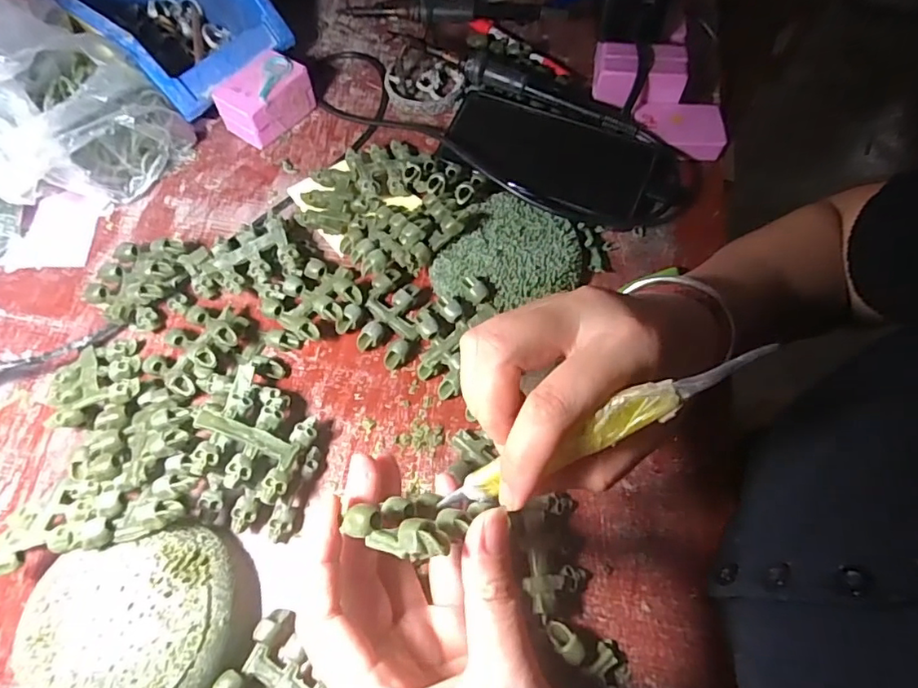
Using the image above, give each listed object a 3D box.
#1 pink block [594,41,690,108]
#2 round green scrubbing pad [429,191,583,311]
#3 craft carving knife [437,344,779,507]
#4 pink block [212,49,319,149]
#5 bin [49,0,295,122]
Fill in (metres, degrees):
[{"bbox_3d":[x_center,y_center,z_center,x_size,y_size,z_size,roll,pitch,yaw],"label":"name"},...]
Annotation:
[{"bbox_3d":[0.146,-0.221,0.442,0.071,0.029,0.043,9,64,5],"label":"pink block"},{"bbox_3d":[0.037,-0.061,0.380,0.088,0.015,0.089,0,64,0],"label":"round green scrubbing pad"},{"bbox_3d":[0.049,0.036,0.213,0.144,0.009,0.013,-32,62,25],"label":"craft carving knife"},{"bbox_3d":[-0.161,-0.204,0.450,0.049,0.041,0.070,37,69,17],"label":"pink block"},{"bbox_3d":[-0.250,-0.275,0.466,0.187,0.077,0.124,36,69,17],"label":"bin"}]

